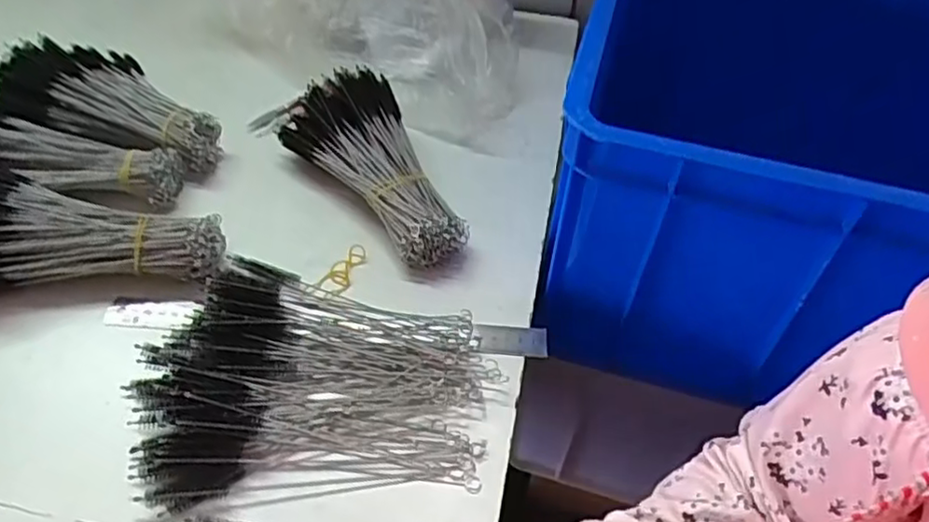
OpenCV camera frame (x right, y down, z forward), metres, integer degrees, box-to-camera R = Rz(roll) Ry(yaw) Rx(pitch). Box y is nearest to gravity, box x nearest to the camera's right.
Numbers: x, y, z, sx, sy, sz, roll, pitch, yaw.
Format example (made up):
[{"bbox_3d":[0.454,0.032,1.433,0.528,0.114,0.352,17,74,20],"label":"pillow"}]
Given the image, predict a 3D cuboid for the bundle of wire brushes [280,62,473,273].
[{"bbox_3d":[-0.079,-0.083,0.592,0.105,0.069,0.216,-21,53,-24],"label":"bundle of wire brushes"}]

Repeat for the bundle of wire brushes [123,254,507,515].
[{"bbox_3d":[-0.102,0.076,0.469,0.230,0.028,0.176,1,48,-6],"label":"bundle of wire brushes"}]

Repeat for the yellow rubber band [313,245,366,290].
[{"bbox_3d":[-0.099,0.009,0.547,0.020,0.009,0.058,28,51,18],"label":"yellow rubber band"}]

